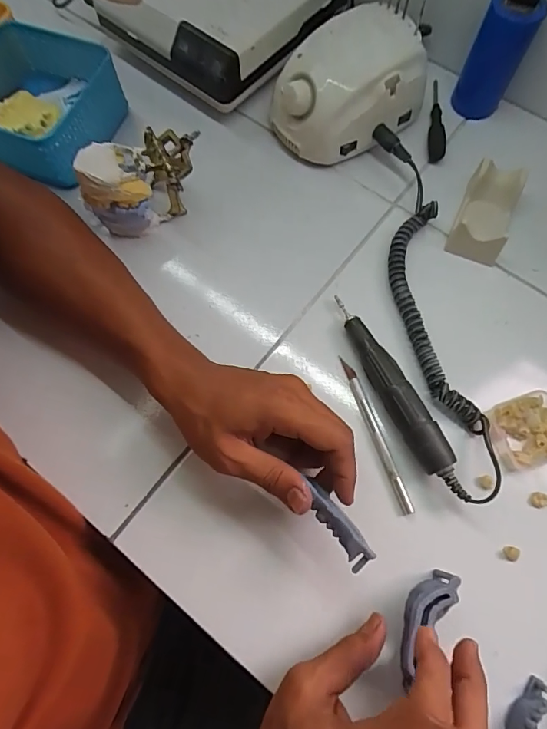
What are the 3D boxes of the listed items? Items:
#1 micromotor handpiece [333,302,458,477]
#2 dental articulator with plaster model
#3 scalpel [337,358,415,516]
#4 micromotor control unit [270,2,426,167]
[{"bbox_3d":[0.094,0.013,0.366,0.027,0.023,0.160,-23,72,-7],"label":"micromotor handpiece"},{"bbox_3d":[-0.115,-0.166,0.403,0.063,0.079,0.104,41,76,13],"label":"dental articulator with plaster model"},{"bbox_3d":[0.084,0.055,0.363,0.008,0.006,0.135,-19,72,-5],"label":"scalpel"},{"bbox_3d":[0.070,-0.271,0.436,0.134,0.080,0.099,-35,74,-11],"label":"micromotor control unit"}]

